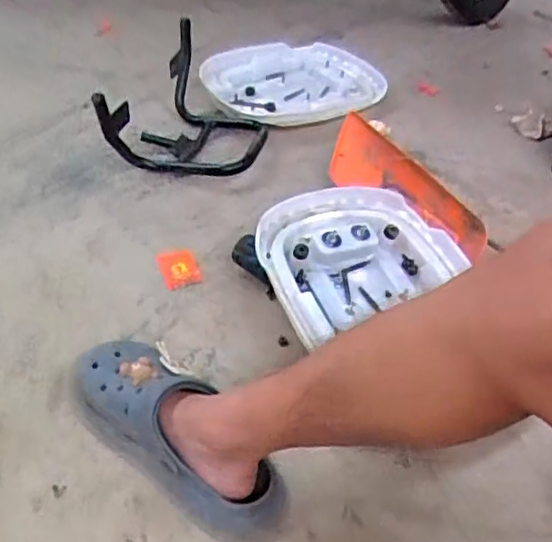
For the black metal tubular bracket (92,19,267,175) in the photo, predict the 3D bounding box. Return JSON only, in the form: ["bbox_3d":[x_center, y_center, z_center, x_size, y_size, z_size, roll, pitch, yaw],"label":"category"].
[{"bbox_3d":[-0.129,-0.262,1.052,0.216,0.146,0.322,12,42,5],"label":"black metal tubular bracket"}]

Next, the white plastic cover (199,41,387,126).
[{"bbox_3d":[0.041,-0.378,1.261,0.382,0.081,0.251,-23,50,-29],"label":"white plastic cover"}]

